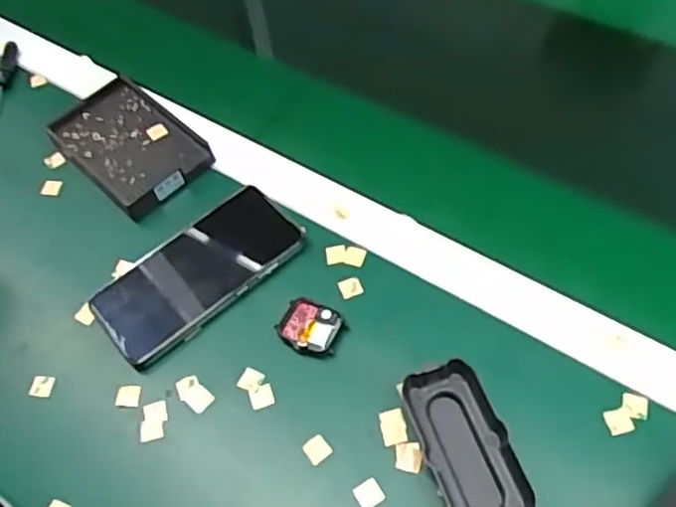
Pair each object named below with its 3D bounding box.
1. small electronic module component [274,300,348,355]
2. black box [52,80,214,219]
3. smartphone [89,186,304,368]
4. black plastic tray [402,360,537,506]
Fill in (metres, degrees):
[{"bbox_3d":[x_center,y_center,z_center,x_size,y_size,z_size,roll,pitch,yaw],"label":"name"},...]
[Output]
[{"bbox_3d":[-0.020,0.055,0.505,0.045,0.009,0.035,19,61,17],"label":"small electronic module component"},{"bbox_3d":[-0.188,-0.100,0.618,0.090,0.023,0.145,-41,62,-19],"label":"black box"},{"bbox_3d":[-0.111,0.013,0.539,0.160,0.014,0.081,-36,60,-17],"label":"smartphone"},{"bbox_3d":[0.082,0.125,0.439,0.050,0.024,0.107,-16,57,-5],"label":"black plastic tray"}]

